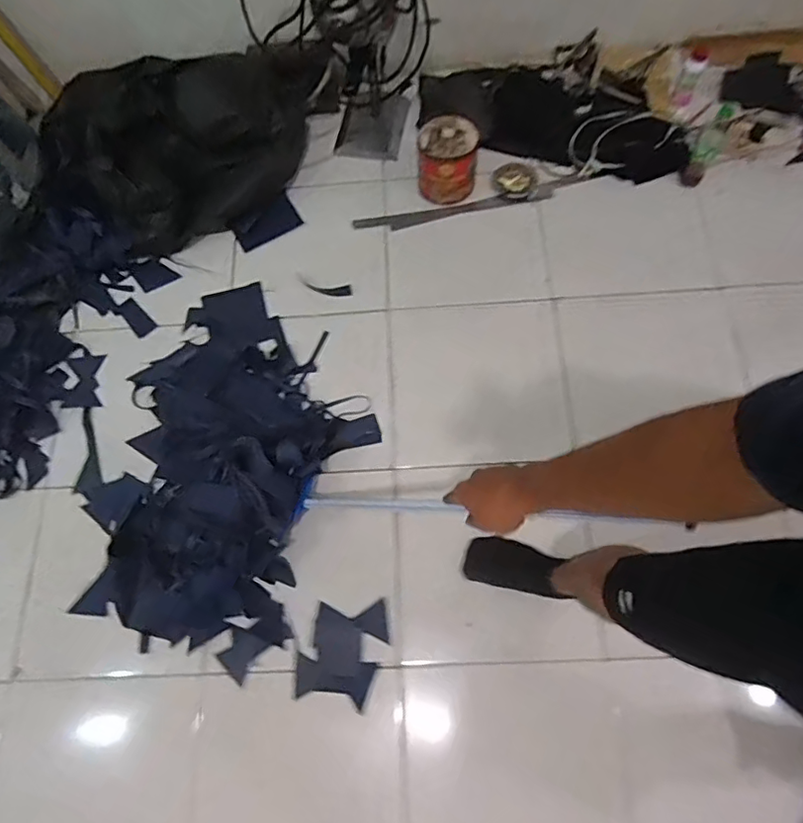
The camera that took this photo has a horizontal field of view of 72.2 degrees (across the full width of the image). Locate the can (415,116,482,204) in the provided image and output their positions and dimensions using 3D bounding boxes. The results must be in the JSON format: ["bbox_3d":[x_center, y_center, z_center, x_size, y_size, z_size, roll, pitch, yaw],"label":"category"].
[{"bbox_3d":[0.119,-0.634,1.391,0.148,0.161,0.147,6,72,3],"label":"can"}]

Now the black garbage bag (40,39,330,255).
[{"bbox_3d":[-0.544,-0.680,1.398,0.727,0.238,0.347,-33,74,-9],"label":"black garbage bag"}]

